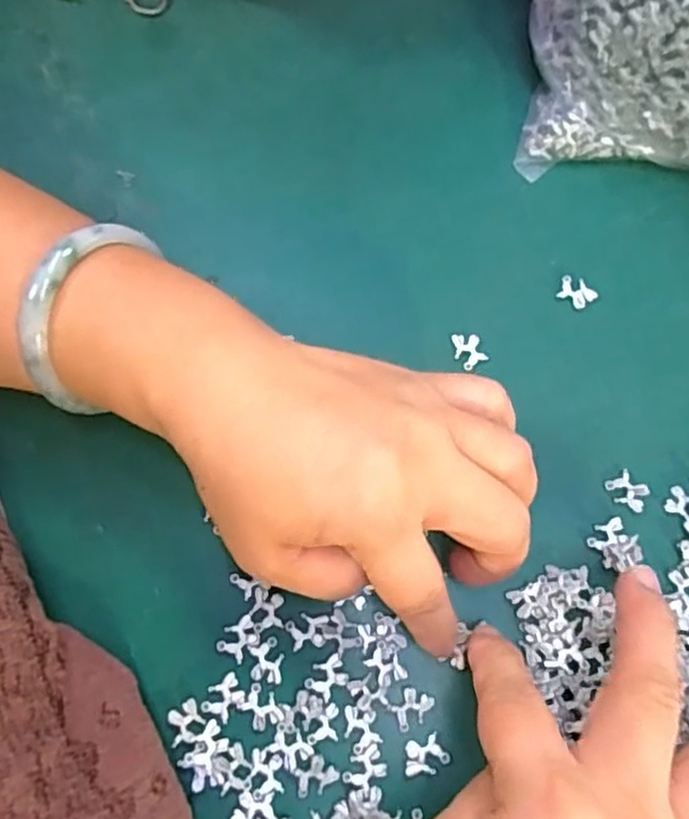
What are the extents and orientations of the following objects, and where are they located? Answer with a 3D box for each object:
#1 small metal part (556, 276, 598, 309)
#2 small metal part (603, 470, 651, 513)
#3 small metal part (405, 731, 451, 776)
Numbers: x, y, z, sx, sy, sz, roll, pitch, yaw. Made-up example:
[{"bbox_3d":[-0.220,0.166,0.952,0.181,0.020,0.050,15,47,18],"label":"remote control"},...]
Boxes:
[{"bbox_3d":[0.100,-0.050,0.302,0.016,0.005,0.011,28,76,8],"label":"small metal part"},{"bbox_3d":[0.112,0.032,0.277,0.016,0.004,0.013,40,78,11],"label":"small metal part"},{"bbox_3d":[0.029,0.123,0.249,0.016,0.004,0.012,-17,74,-5],"label":"small metal part"}]

